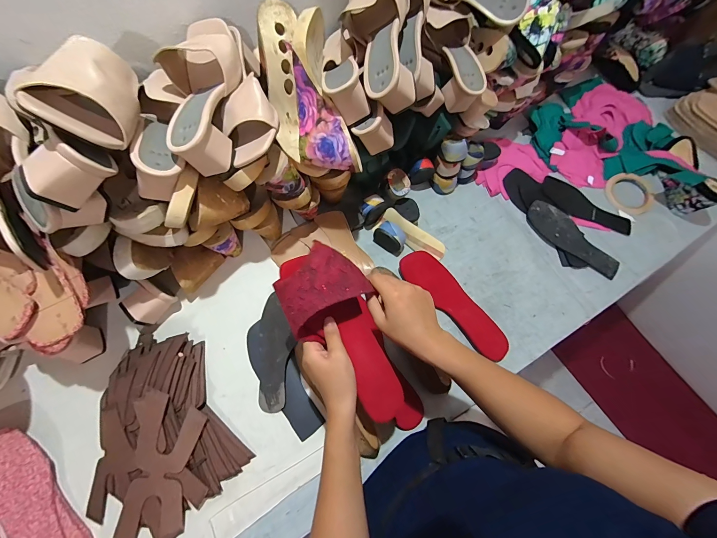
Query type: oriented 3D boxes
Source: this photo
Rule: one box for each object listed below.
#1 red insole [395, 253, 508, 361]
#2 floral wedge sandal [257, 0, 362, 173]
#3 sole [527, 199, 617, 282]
[{"bbox_3d":[0.182,0.059,0.570,0.078,0.016,0.240,-38,75,-26],"label":"red insole"},{"bbox_3d":[-0.080,-0.265,0.467,0.120,0.087,0.264,-21,92,-11],"label":"floral wedge sandal"},{"bbox_3d":[0.450,-0.066,0.635,0.207,0.015,0.085,42,72,13],"label":"sole"}]

